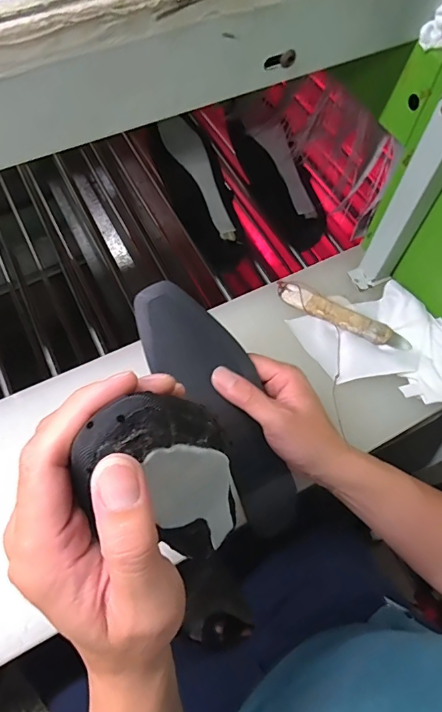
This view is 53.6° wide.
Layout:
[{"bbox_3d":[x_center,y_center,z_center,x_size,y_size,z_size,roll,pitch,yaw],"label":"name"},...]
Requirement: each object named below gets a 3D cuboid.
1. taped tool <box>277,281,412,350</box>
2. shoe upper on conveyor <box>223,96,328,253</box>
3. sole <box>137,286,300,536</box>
[{"bbox_3d":[0.149,-0.048,0.545,0.171,0.014,0.030,29,66,12],"label":"taped tool"},{"bbox_3d":[0.095,-0.281,0.686,0.074,0.066,0.235,-28,92,-14],"label":"shoe upper on conveyor"},{"bbox_3d":[0.008,0.054,0.404,0.071,0.020,0.264,-32,104,-16],"label":"sole"}]

